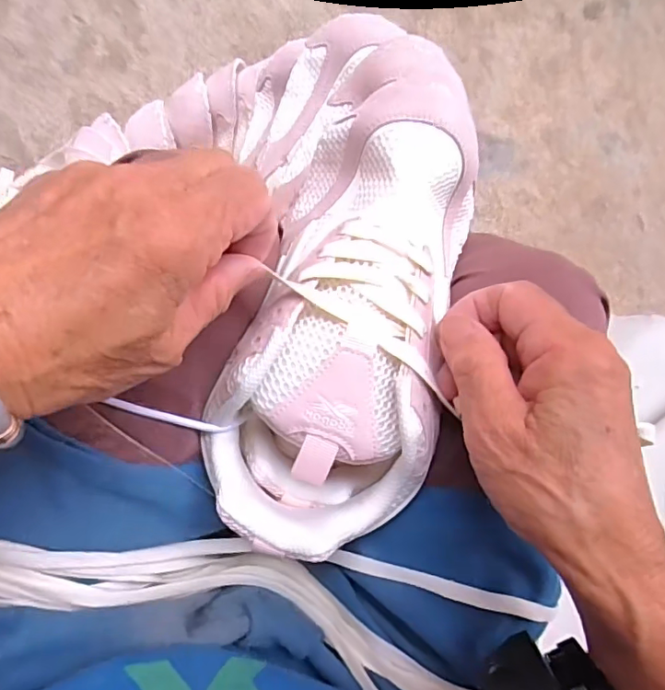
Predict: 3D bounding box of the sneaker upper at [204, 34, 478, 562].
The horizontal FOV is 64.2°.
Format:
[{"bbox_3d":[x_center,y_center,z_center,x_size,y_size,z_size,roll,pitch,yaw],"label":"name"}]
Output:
[{"bbox_3d":[0.015,-0.047,0.266,0.095,0.070,0.285,15,80,-7],"label":"sneaker upper"}]

